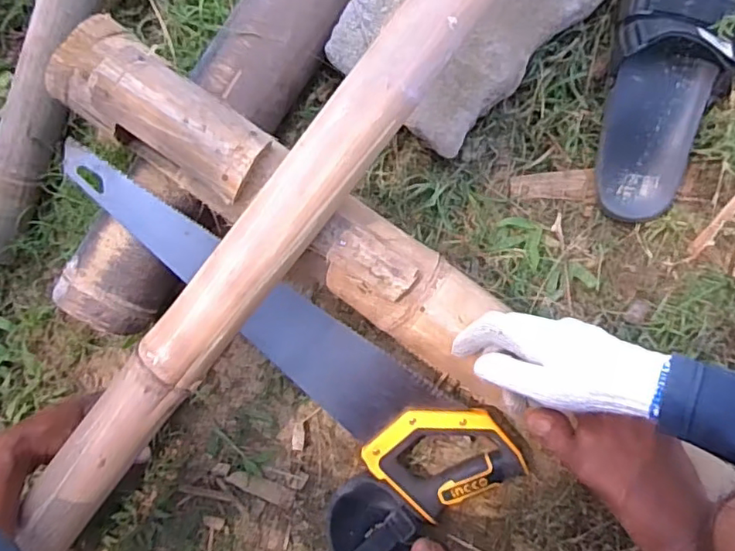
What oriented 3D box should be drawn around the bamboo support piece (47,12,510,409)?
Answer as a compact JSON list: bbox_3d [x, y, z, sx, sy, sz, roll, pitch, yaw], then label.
[{"bbox_3d":[-0.071,-0.058,0.533,0.482,0.075,0.092,36,96,-5],"label":"bamboo support piece"}]

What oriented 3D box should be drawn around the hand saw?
[{"bbox_3d":[-0.076,0.066,0.622,0.558,0.038,0.126,39,96,-9],"label":"hand saw"}]

